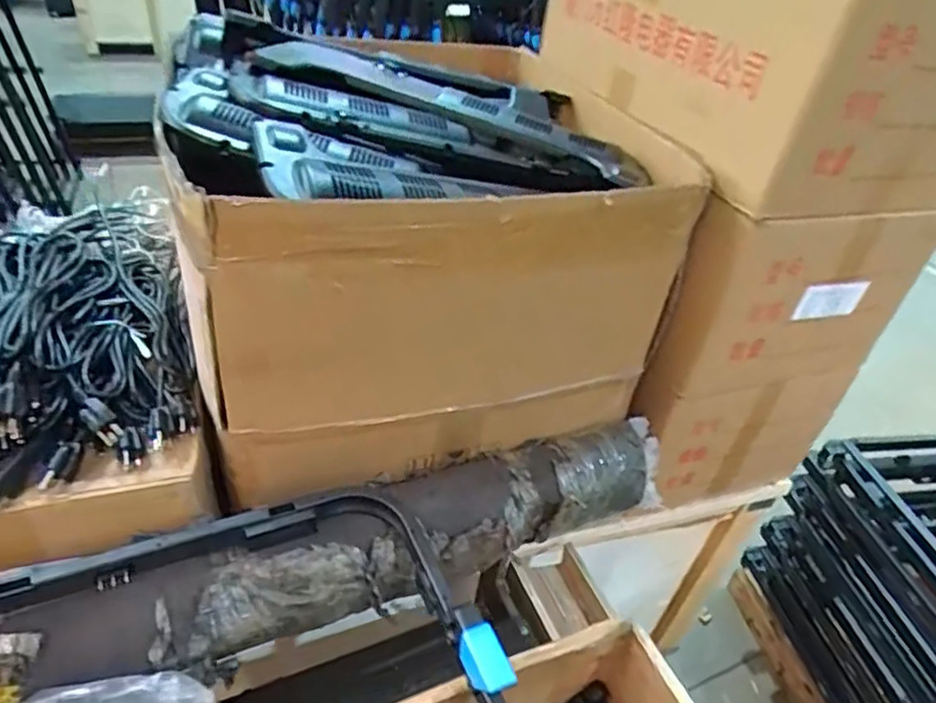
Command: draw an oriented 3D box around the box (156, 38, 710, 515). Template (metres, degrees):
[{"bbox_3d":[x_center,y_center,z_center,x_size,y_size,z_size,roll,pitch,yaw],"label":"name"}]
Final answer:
[{"bbox_3d":[-0.075,-0.162,0.880,0.565,0.354,0.553,-9,40,-20],"label":"box"}]

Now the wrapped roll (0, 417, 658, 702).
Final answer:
[{"bbox_3d":[-0.129,0.216,0.688,0.839,0.099,0.117,-12,42,-24],"label":"wrapped roll"}]

